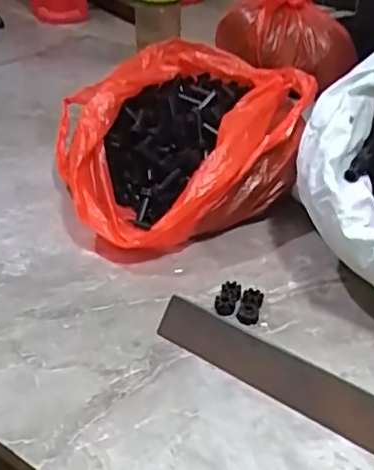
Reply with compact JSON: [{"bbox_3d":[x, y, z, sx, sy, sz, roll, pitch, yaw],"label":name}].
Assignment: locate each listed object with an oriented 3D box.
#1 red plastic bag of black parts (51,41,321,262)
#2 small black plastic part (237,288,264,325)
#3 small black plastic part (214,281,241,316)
[{"bbox_3d":[-0.016,-0.106,0.675,0.270,0.118,0.251,-19,40,-27],"label":"red plastic bag of black parts"},{"bbox_3d":[0.056,0.063,0.539,0.018,0.009,0.038,10,35,11],"label":"small black plastic part"},{"bbox_3d":[0.036,0.058,0.548,0.020,0.013,0.034,11,36,13],"label":"small black plastic part"}]

